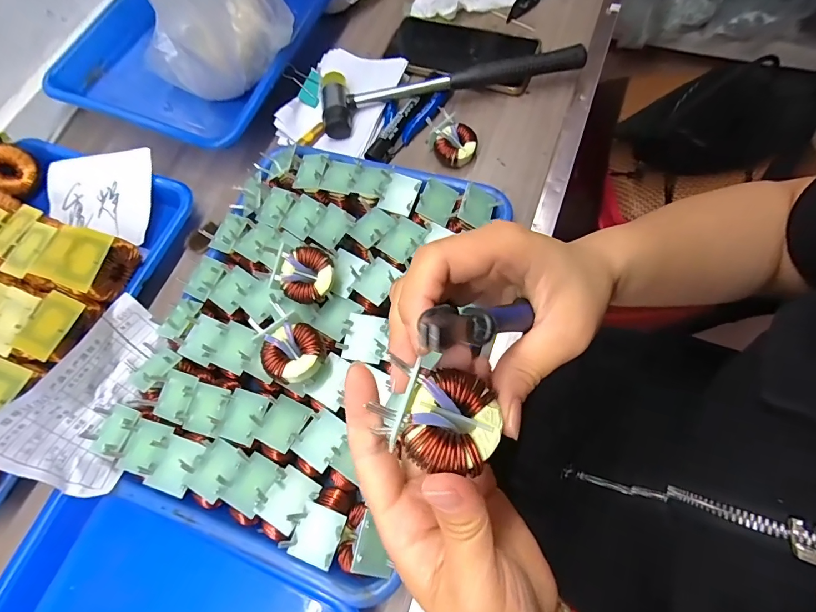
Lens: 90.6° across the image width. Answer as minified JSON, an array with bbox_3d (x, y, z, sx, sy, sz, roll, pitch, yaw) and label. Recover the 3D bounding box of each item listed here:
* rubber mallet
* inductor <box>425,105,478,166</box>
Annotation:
[{"bbox_3d":[0.039,-0.241,0.418,0.270,0.031,0.076,-14,68,0],"label":"rubber mallet"},{"bbox_3d":[0.043,-0.165,0.397,0.045,0.025,0.049,-6,68,3],"label":"inductor"}]

